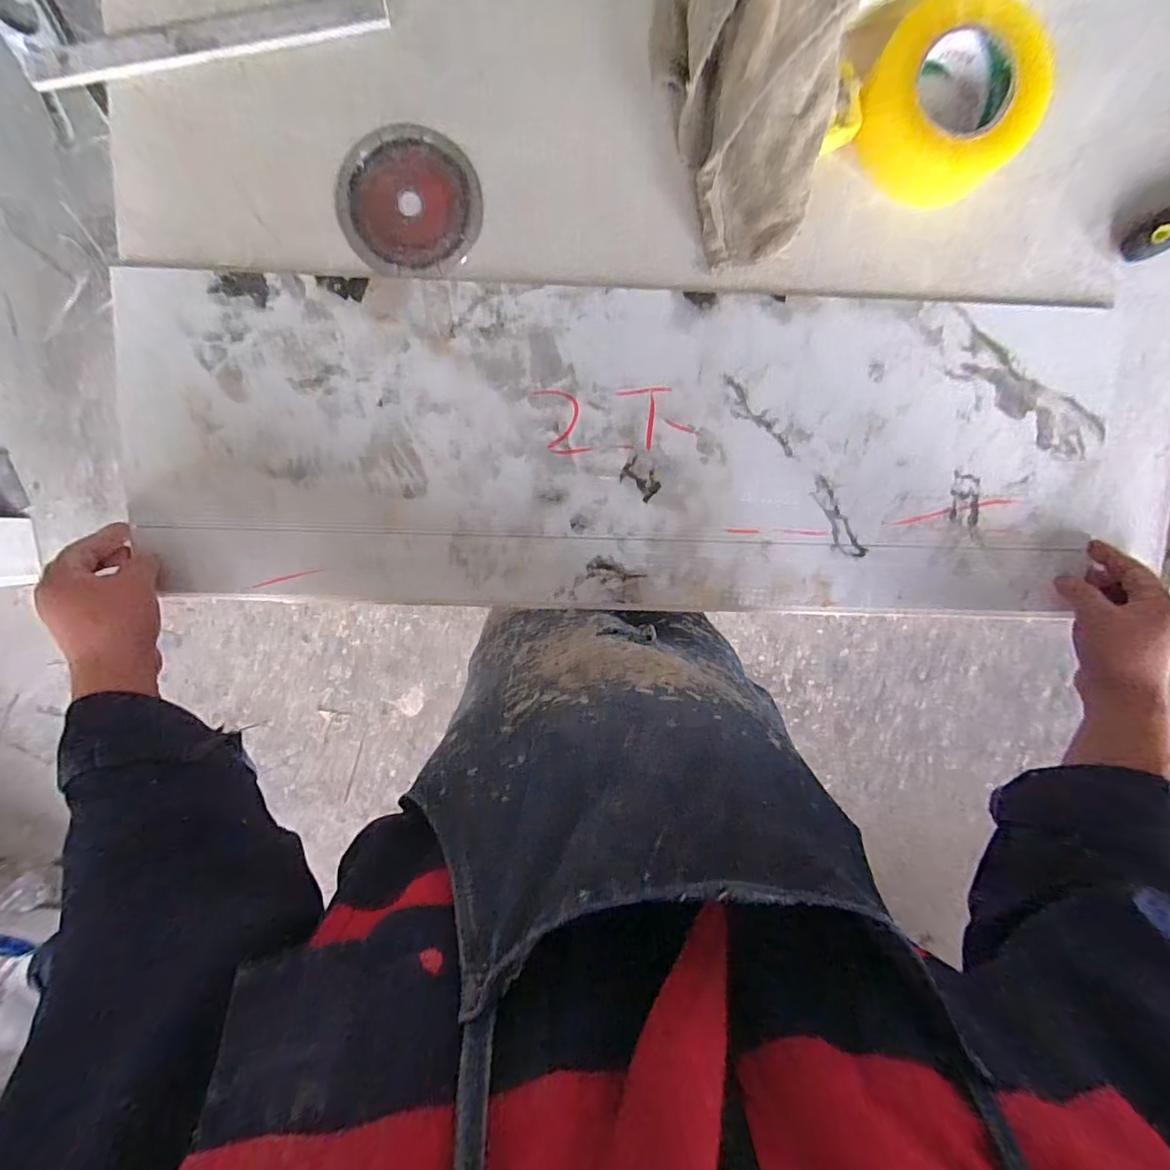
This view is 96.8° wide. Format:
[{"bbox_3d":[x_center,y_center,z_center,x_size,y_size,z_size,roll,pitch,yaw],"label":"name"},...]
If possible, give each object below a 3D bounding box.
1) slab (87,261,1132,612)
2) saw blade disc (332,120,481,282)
[{"bbox_3d":[0.039,-0.119,0.470,0.863,0.020,0.280,1,97,-2],"label":"slab"},{"bbox_3d":[-0.150,-0.326,0.444,0.118,0.004,0.117,0,97,-2],"label":"saw blade disc"}]

